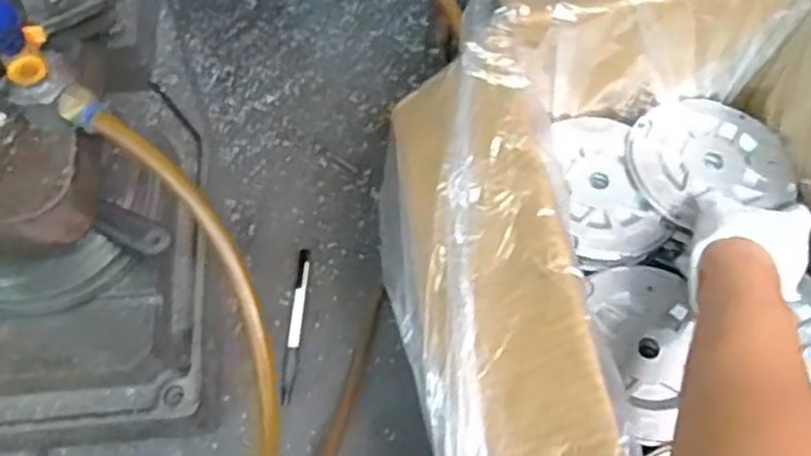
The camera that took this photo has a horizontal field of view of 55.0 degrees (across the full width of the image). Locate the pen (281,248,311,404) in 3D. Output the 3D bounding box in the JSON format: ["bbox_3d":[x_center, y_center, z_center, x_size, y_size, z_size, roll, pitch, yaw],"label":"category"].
[{"bbox_3d":[-0.096,0.083,0.689,0.011,0.006,0.142,2,63,3],"label":"pen"}]

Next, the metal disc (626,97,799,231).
[{"bbox_3d":[0.248,-0.061,0.647,0.131,0.016,0.112,-17,64,-7],"label":"metal disc"}]

